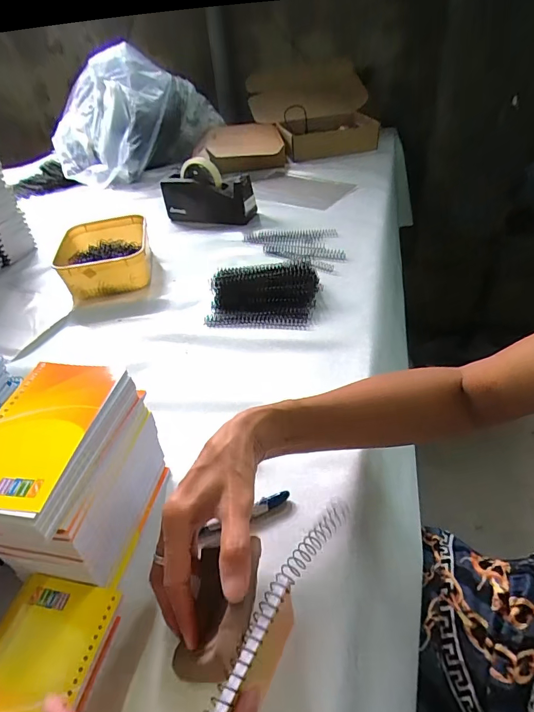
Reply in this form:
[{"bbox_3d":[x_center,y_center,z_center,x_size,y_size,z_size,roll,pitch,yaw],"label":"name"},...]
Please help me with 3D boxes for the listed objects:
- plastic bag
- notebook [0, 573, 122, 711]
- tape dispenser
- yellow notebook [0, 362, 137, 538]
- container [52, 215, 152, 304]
[{"bbox_3d":[-0.414,-0.703,1.210,0.520,0.298,0.380,-8,40,-1],"label":"plastic bag"},{"bbox_3d":[-0.162,0.233,0.273,0.085,0.029,0.138,3,41,13],"label":"notebook"},{"bbox_3d":[-0.135,-0.363,0.896,0.205,0.116,0.058,5,41,15],"label":"tape dispenser"},{"bbox_3d":[-0.165,0.056,0.300,0.086,0.018,0.132,5,42,8],"label":"yellow notebook"},{"bbox_3d":[-0.309,-0.191,0.765,0.168,0.065,0.206,-16,40,-10],"label":"container"}]

